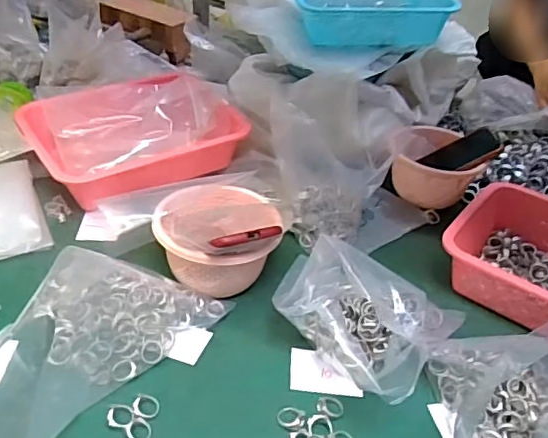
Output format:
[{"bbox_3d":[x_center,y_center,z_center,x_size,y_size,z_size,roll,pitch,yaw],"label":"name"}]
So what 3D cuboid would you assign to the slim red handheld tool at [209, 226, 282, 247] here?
[{"bbox_3d":[-0.026,0.018,0.592,0.080,0.016,0.014,-12,40,-24],"label":"slim red handheld tool"}]

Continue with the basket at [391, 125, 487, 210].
[{"bbox_3d":[0.257,-0.086,0.902,0.154,0.074,0.143,4,36,-3],"label":"basket"}]

